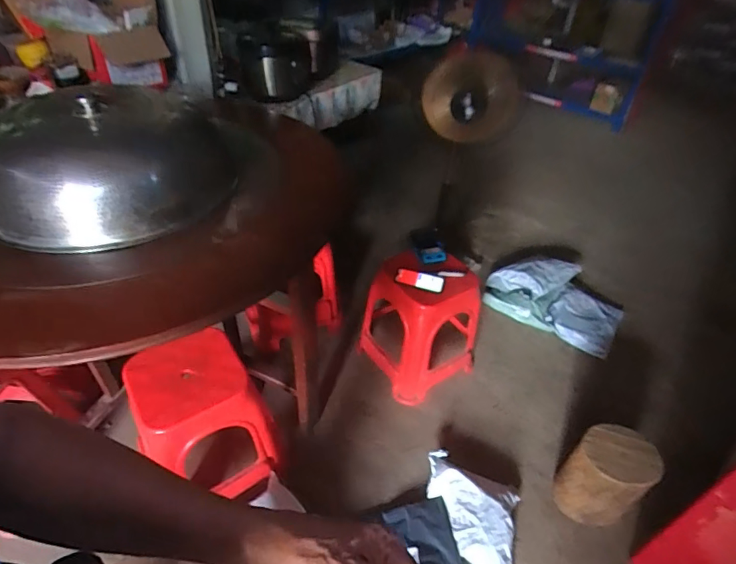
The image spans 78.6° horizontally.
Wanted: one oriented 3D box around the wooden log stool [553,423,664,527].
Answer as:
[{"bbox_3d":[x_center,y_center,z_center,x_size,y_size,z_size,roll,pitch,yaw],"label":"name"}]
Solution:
[{"bbox_3d":[0.665,0.558,1.264,0.179,0.267,0.179,1,37,-1],"label":"wooden log stool"}]

